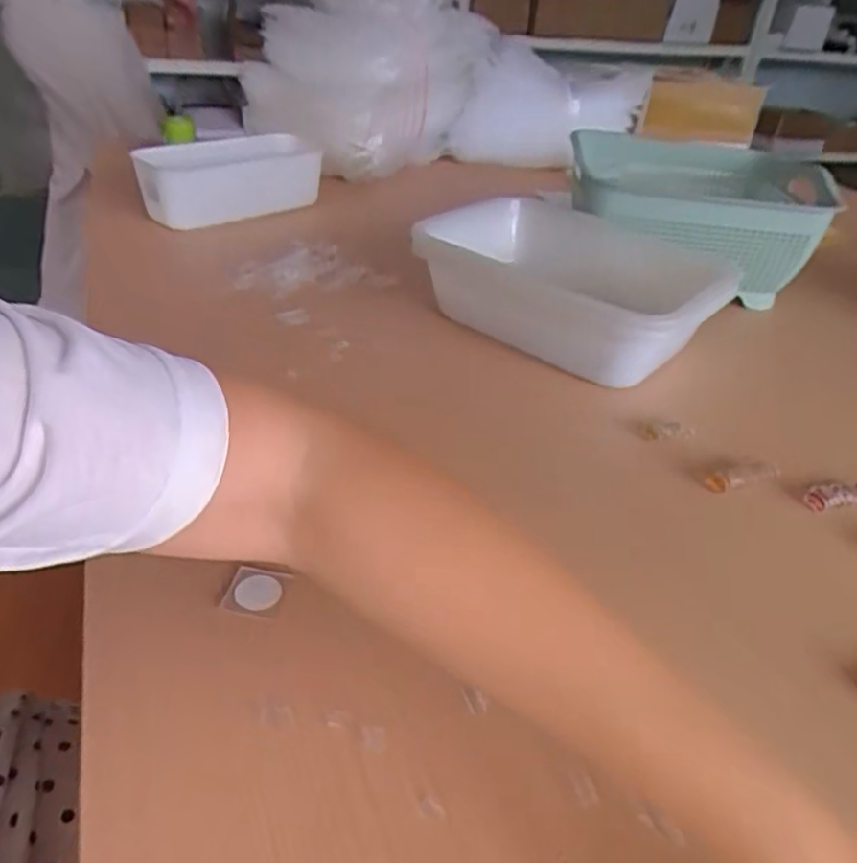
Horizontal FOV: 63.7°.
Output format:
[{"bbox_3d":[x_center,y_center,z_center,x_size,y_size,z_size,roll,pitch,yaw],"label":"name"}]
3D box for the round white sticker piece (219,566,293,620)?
[{"bbox_3d":[-0.087,0.081,0.347,0.027,0.004,0.027,9,35,3],"label":"round white sticker piece"}]

